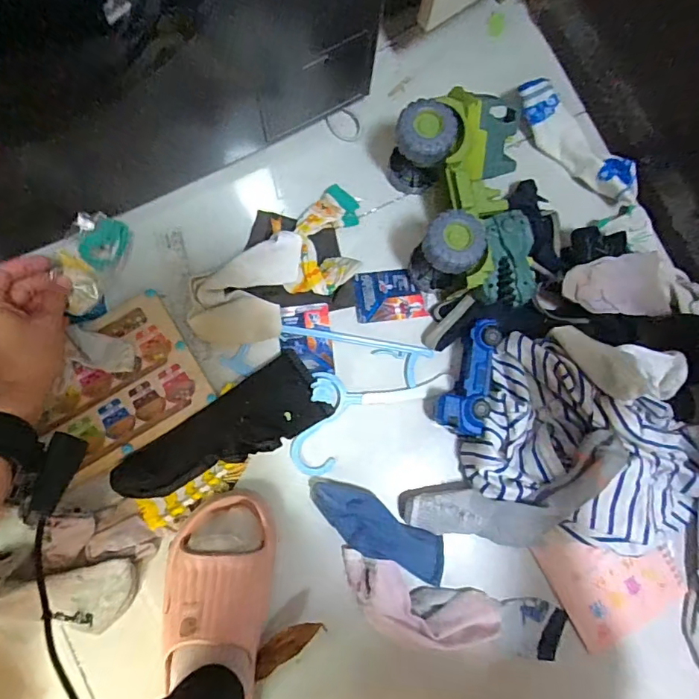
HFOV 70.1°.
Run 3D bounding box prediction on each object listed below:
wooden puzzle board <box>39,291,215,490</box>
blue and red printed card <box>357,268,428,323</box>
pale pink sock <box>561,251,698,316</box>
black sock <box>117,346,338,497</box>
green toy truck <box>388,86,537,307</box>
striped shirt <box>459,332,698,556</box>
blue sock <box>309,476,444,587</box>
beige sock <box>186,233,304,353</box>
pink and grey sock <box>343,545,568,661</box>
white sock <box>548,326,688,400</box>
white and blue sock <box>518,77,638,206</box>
[{"bbox_3d":[-0.247,0.035,0.532,0.159,0.020,0.140,-31,87,-6],"label":"wooden puzzle board"},{"bbox_3d":[0.046,-0.062,0.574,0.078,0.008,0.059,-6,84,-4],"label":"blue and red printed card"},{"bbox_3d":[0.314,-0.072,0.550,0.170,0.025,0.068,-1,86,-19],"label":"pale pink sock"},{"bbox_3d":[-0.134,0.095,0.526,0.223,0.024,0.080,-34,87,-6],"label":"black sock"},{"bbox_3d":[0.126,-0.151,0.536,0.128,0.109,0.218,-10,85,-5],"label":"green toy truck"},{"bbox_3d":[0.265,0.113,0.522,0.265,0.058,0.166,25,83,-1],"label":"striped shirt"},{"bbox_3d":[0.025,0.186,0.518,0.151,0.038,0.049,30,83,0],"label":"blue sock"},{"bbox_3d":[-0.107,-0.056,0.540,0.138,0.044,0.095,-20,86,-6],"label":"beige sock"},{"bbox_3d":[0.111,0.274,0.515,0.242,0.042,0.061,18,83,-2],"label":"pink and grey sock"},{"bbox_3d":[0.277,0.020,0.514,0.143,0.064,0.063,16,83,-2],"label":"white sock"},{"bbox_3d":[0.268,-0.241,0.590,0.060,0.037,0.183,-40,88,-7],"label":"white and blue sock"}]

